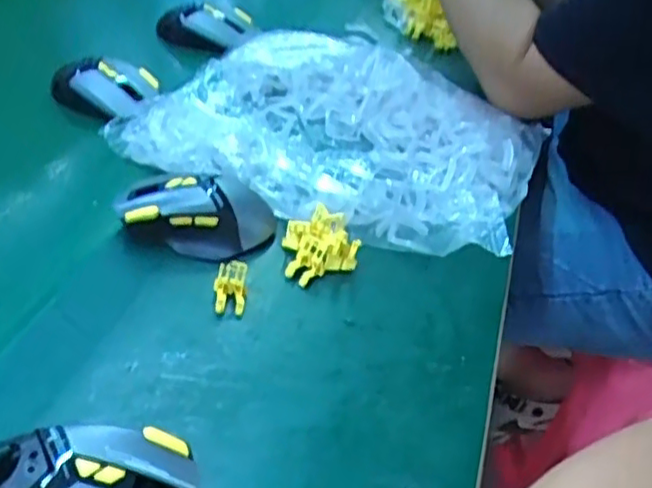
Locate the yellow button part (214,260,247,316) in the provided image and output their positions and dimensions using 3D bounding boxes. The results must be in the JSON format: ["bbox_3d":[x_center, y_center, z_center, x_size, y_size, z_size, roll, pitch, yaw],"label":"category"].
[{"bbox_3d":[-0.067,0.031,0.467,0.021,0.026,0.029,2,41,-9],"label":"yellow button part"}]

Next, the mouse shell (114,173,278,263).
[{"bbox_3d":[-0.099,-0.022,0.510,0.123,0.039,0.061,2,41,-9],"label":"mouse shell"}]

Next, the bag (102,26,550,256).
[{"bbox_3d":[0.020,-0.127,0.672,0.365,0.051,0.346,21,41,13],"label":"bag"}]

